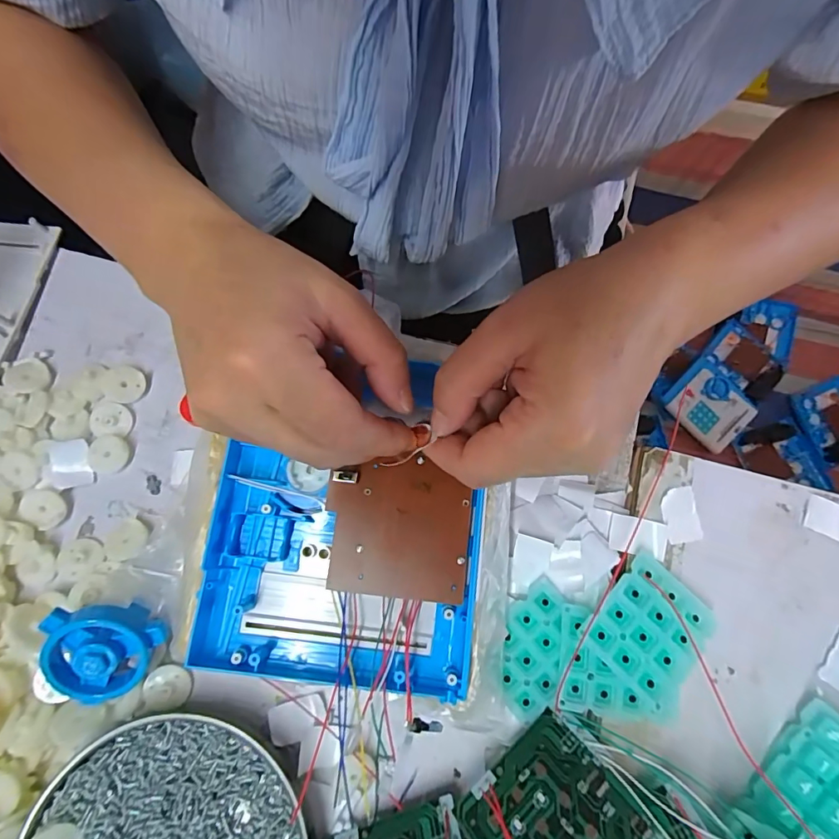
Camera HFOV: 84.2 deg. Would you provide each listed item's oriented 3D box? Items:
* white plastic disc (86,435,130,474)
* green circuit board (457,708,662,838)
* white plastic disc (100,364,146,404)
[{"bbox_3d":[-0.187,0.021,0.279,0.021,0.006,0.022,0,76,0],"label":"white plastic disc"},{"bbox_3d":[0.064,0.183,0.207,0.066,0.004,0.071,-31,44,-24],"label":"green circuit board"},{"bbox_3d":[-0.186,-0.022,0.290,0.026,0.007,0.023,20,77,5],"label":"white plastic disc"}]

